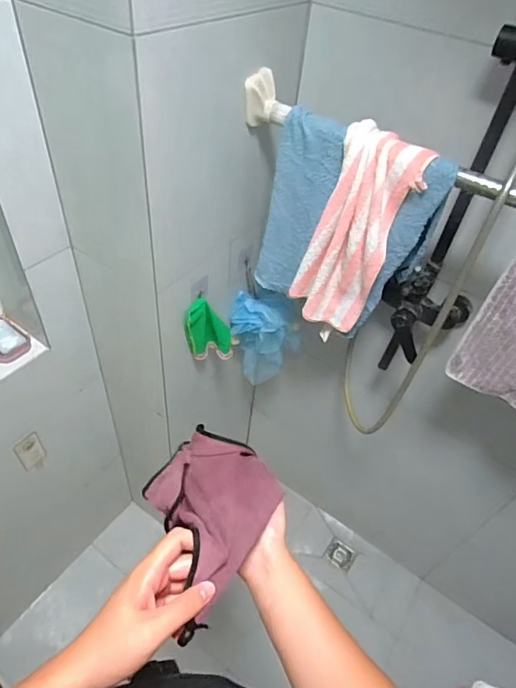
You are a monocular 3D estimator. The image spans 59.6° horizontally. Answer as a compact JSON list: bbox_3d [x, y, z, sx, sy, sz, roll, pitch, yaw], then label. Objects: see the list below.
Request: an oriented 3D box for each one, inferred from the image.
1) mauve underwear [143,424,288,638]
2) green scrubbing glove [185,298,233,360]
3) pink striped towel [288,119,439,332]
[{"bbox_3d":[-0.047,0.194,0.554,0.153,0.079,0.276,-9,12,-15],"label":"mauve underwear"},{"bbox_3d":[-0.110,-0.025,1.009,0.107,0.161,0.046,-1,45,-7],"label":"green scrubbing glove"},{"bbox_3d":[0.166,-0.186,0.810,0.178,0.360,0.067,18,46,11],"label":"pink striped towel"}]

